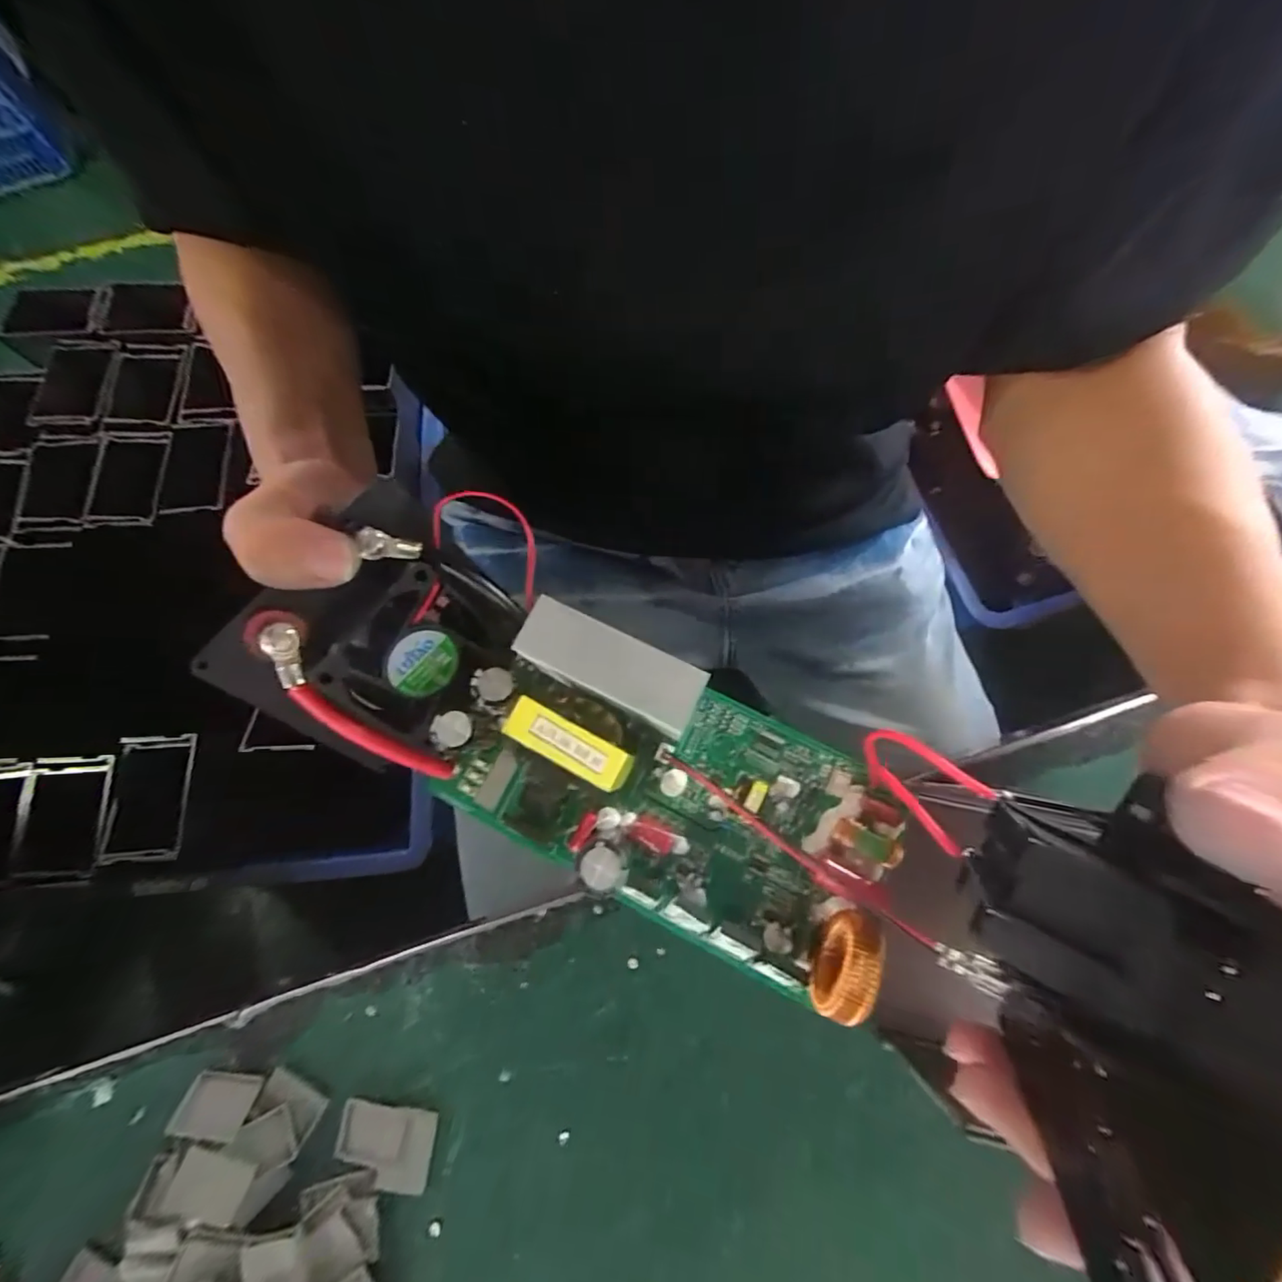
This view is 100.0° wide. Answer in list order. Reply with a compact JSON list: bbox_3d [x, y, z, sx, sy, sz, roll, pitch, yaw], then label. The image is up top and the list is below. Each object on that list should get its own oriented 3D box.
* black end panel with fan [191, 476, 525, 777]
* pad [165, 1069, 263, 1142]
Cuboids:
[{"bbox_3d":[-0.098,-0.002,0.214,0.092,0.021,0.095,36,81,-27],"label":"black end panel with fan"},{"bbox_3d":[-0.157,0.171,0.199,0.024,0.004,0.019,8,57,-4],"label":"pad"}]

